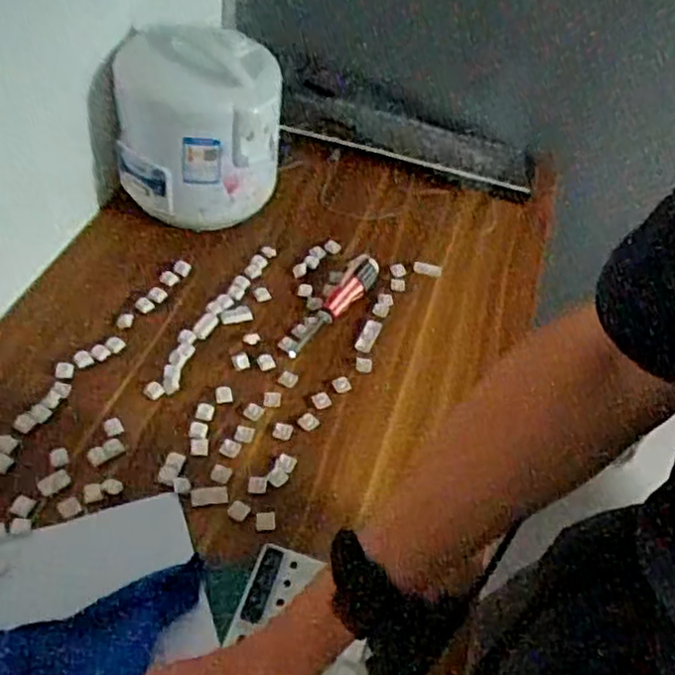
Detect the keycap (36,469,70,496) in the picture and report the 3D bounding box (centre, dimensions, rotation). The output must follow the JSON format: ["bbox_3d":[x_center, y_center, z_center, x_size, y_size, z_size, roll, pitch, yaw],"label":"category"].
[{"bbox_3d":[-0.278,0.142,0.703,0.030,0.005,0.019,-26,58,-27],"label":"keycap"}]

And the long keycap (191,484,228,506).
[{"bbox_3d":[-0.127,0.156,0.710,0.036,0.004,0.020,-5,51,-13],"label":"long keycap"}]

